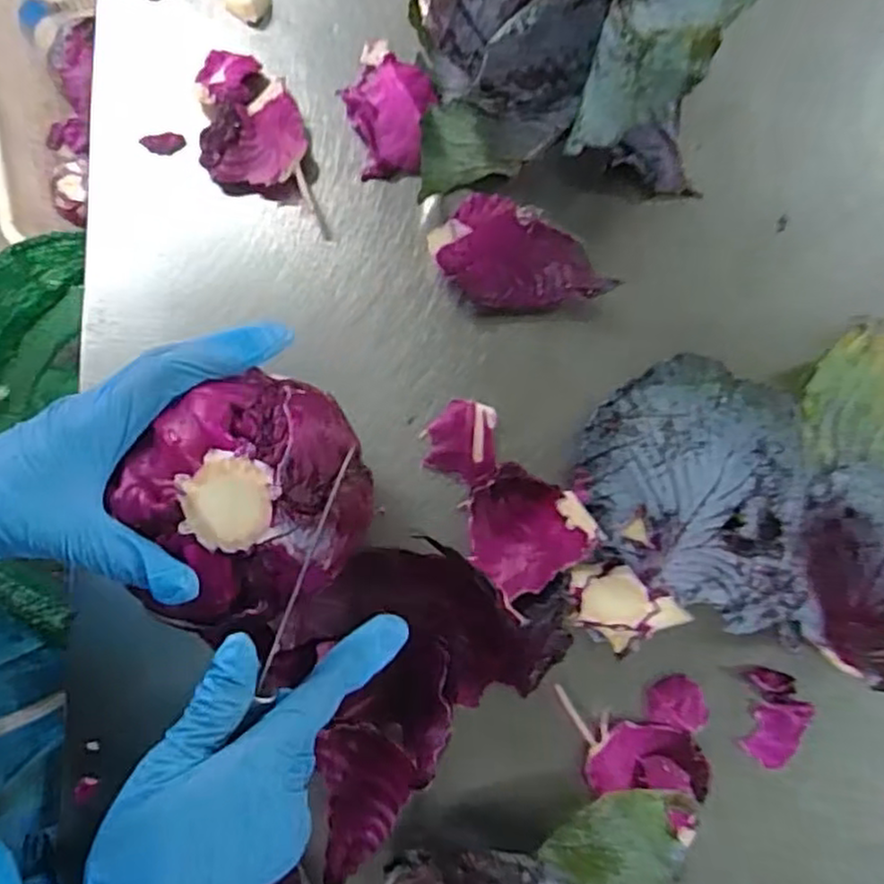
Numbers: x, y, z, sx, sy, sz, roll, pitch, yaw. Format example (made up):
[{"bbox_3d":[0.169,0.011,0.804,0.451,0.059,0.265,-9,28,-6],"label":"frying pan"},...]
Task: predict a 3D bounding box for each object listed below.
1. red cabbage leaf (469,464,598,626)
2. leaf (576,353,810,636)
[{"bbox_3d":[0.050,0.055,0.442,0.071,0.029,0.072,-38,83,-8],"label":"red cabbage leaf"},{"bbox_3d":[0.150,0.028,0.416,0.137,0.093,0.121,33,80,5],"label":"leaf"}]

